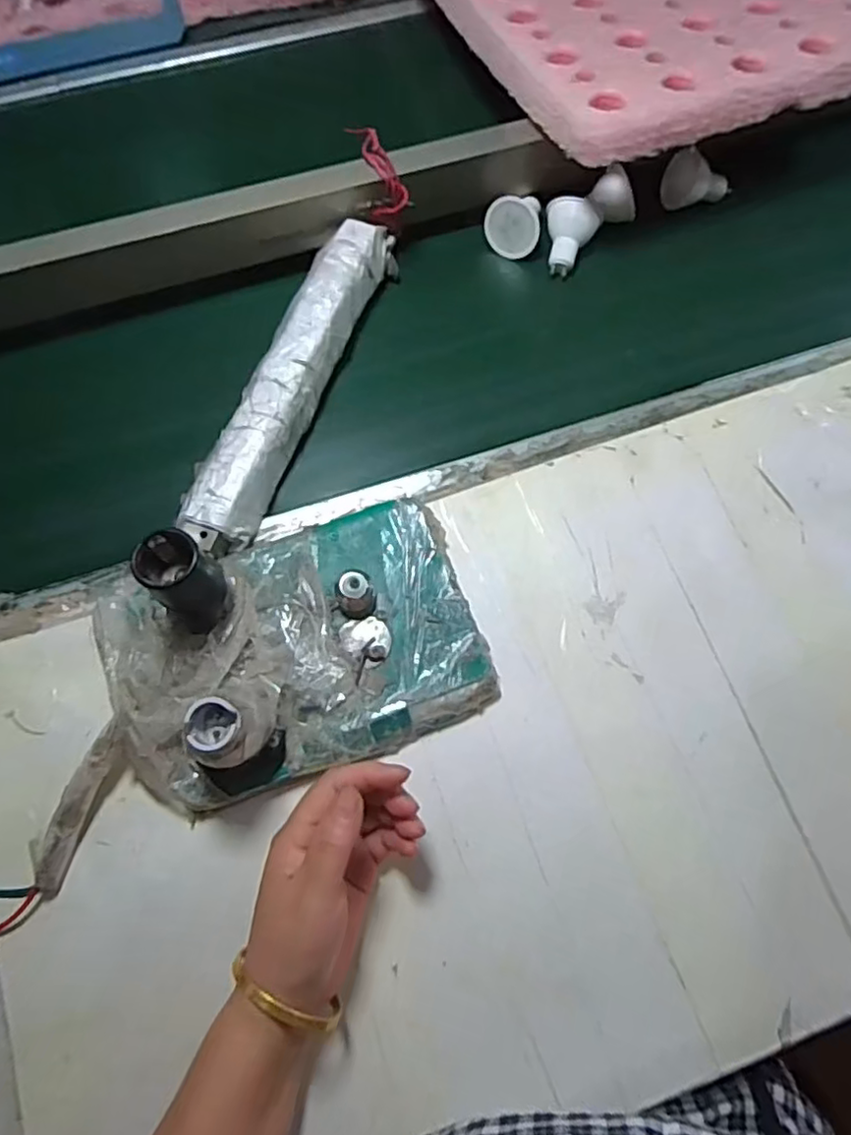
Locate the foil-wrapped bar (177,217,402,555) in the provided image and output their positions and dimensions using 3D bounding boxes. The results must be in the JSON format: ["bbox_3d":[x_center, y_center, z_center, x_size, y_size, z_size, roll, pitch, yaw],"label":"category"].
[{"bbox_3d":[-0.101,-0.147,0.492,0.052,0.053,0.307,21,73,7],"label":"foil-wrapped bar"}]

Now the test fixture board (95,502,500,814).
[{"bbox_3d":[-0.083,0.041,0.399,0.230,0.088,0.165,-18,72,-6],"label":"test fixture board"}]

